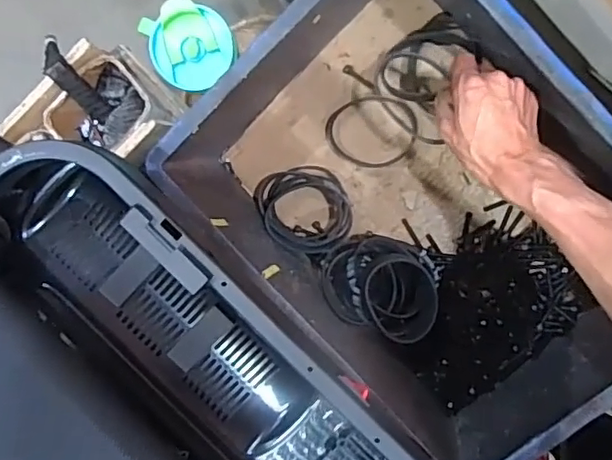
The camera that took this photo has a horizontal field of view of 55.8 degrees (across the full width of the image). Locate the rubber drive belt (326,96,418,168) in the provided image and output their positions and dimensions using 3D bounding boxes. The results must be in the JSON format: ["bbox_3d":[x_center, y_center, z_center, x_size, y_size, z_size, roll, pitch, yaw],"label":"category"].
[{"bbox_3d":[0.077,-0.116,0.686,0.108,0.005,0.083,6,104,14],"label":"rubber drive belt"}]

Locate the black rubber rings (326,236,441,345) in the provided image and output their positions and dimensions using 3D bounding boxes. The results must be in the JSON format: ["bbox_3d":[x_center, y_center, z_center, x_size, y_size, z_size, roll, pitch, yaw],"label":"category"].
[{"bbox_3d":[0.084,0.063,0.656,0.129,0.098,0.099,16,97,3],"label":"black rubber rings"}]

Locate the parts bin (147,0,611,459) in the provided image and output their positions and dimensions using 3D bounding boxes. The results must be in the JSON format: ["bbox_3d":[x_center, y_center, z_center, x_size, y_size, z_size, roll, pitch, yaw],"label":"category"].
[{"bbox_3d":[0.141,-0.035,0.612,0.462,0.195,0.370,44,98,-1],"label":"parts bin"}]

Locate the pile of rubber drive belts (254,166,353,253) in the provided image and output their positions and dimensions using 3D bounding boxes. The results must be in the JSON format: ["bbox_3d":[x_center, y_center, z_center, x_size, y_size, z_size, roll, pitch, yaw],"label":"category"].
[{"bbox_3d":[0.000,-0.028,0.695,0.095,0.057,0.111,-31,93,7],"label":"pile of rubber drive belts"}]

